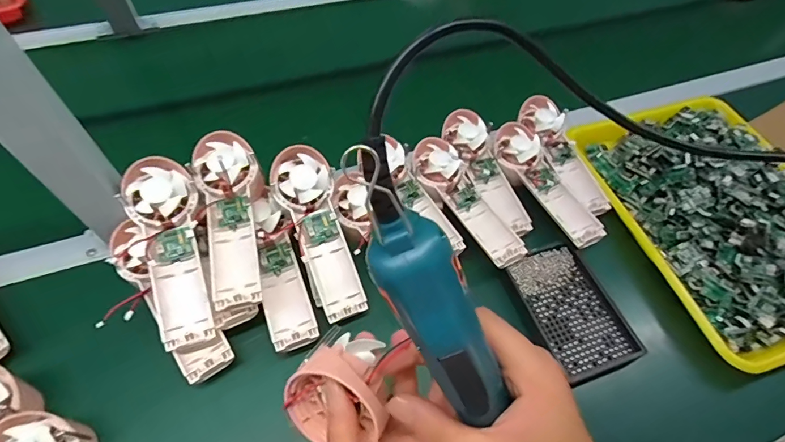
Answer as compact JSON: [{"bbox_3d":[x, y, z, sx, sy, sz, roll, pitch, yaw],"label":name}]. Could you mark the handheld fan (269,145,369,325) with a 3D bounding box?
[{"bbox_3d":[-0.074,0.012,0.422,0.060,0.040,0.178,-19,88,-15],"label":"handheld fan"}]

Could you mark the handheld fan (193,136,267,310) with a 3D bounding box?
[{"bbox_3d":[-0.156,-0.002,0.399,0.061,0.026,0.173,-9,74,-9],"label":"handheld fan"}]

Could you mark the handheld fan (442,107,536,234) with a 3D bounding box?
[{"bbox_3d":[0.118,-0.062,0.503,0.056,0.044,0.178,-18,59,-15],"label":"handheld fan"}]

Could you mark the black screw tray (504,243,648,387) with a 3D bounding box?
[{"bbox_3d":[0.182,0.089,0.420,0.087,0.014,0.133,-16,58,-13],"label":"black screw tray"}]

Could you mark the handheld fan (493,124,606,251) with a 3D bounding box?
[{"bbox_3d":[0.186,-0.049,0.490,0.054,0.025,0.178,-22,60,-17],"label":"handheld fan"}]

